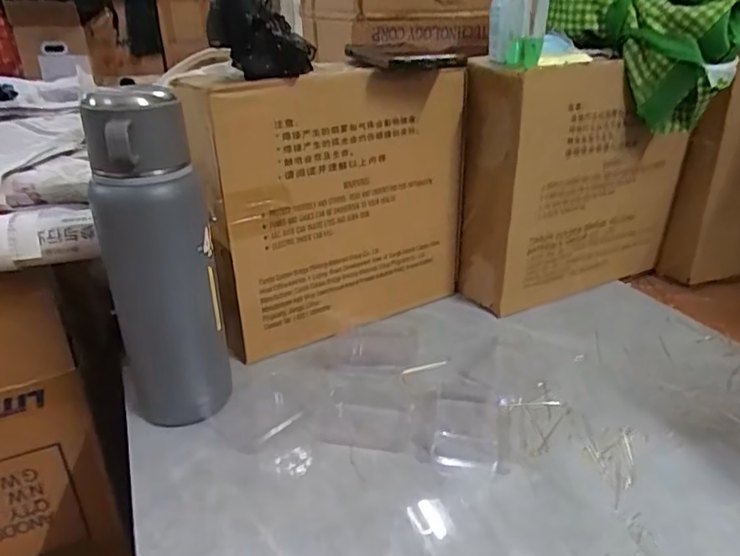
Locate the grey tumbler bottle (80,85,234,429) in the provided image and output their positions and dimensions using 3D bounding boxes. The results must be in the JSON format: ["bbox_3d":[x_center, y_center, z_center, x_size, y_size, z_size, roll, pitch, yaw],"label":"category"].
[{"bbox_3d":[-0.165,-0.001,0.425,0.069,0.270,0.071,14,29,26],"label":"grey tumbler bottle"}]

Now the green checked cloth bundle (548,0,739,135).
[{"bbox_3d":[0.287,-0.258,0.590,0.208,0.159,0.073,22,33,37],"label":"green checked cloth bundle"}]

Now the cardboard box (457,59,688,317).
[{"bbox_3d":[0.244,-0.112,0.655,0.275,0.270,0.083,-13,29,-25],"label":"cardboard box"}]

